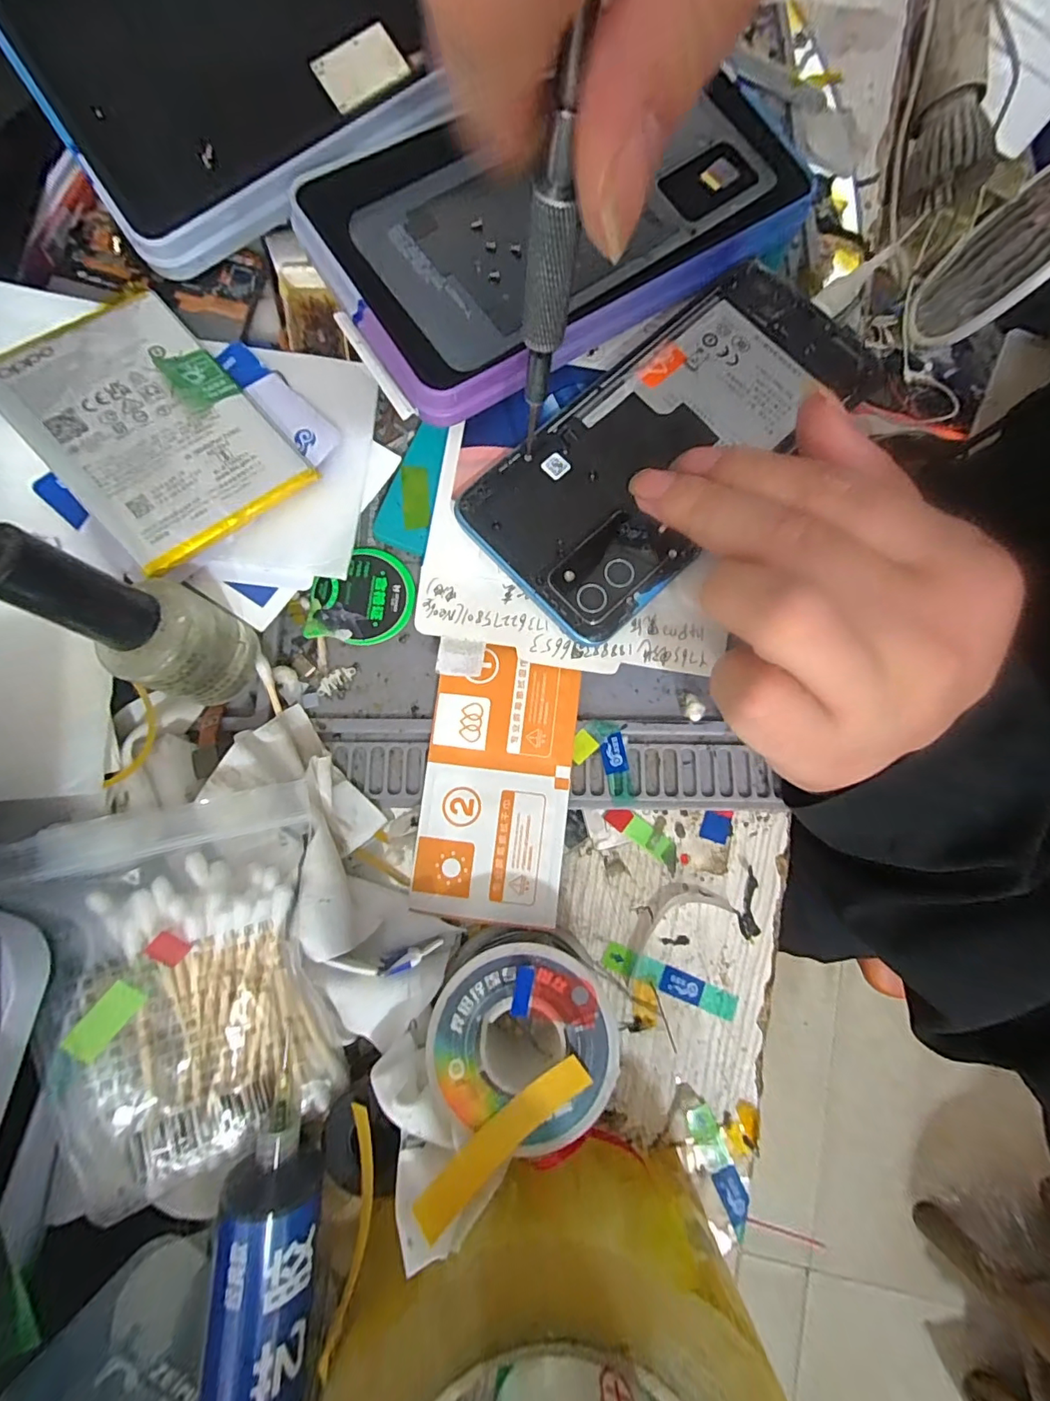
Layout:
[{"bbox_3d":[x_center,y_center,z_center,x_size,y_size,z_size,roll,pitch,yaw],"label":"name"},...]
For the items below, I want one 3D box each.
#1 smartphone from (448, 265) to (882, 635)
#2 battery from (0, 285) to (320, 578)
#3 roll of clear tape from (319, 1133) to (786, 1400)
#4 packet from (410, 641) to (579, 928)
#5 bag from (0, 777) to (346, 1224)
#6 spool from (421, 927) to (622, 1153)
[{"bbox_3d":[0.052,-0.096,0.187,0.073,0.004,0.157,43,81,6],"label":"smartphone"},{"bbox_3d":[-0.125,-0.092,0.168,0.063,0.004,0.088,-42,90,-16],"label":"battery"},{"bbox_3d":[0.011,0.189,0.131,0.122,0.047,0.114,0,80,-1],"label":"roll of clear tape"},{"bbox_3d":[-0.010,0.028,0.174,0.049,0.007,0.090,6,80,0],"label":"packet"},{"bbox_3d":[-0.092,0.079,0.147,0.073,0.041,0.100,-14,80,-3],"label":"bag"},{"bbox_3d":[0.000,0.100,0.156,0.052,0.033,0.052,0,80,-1],"label":"spool"}]

